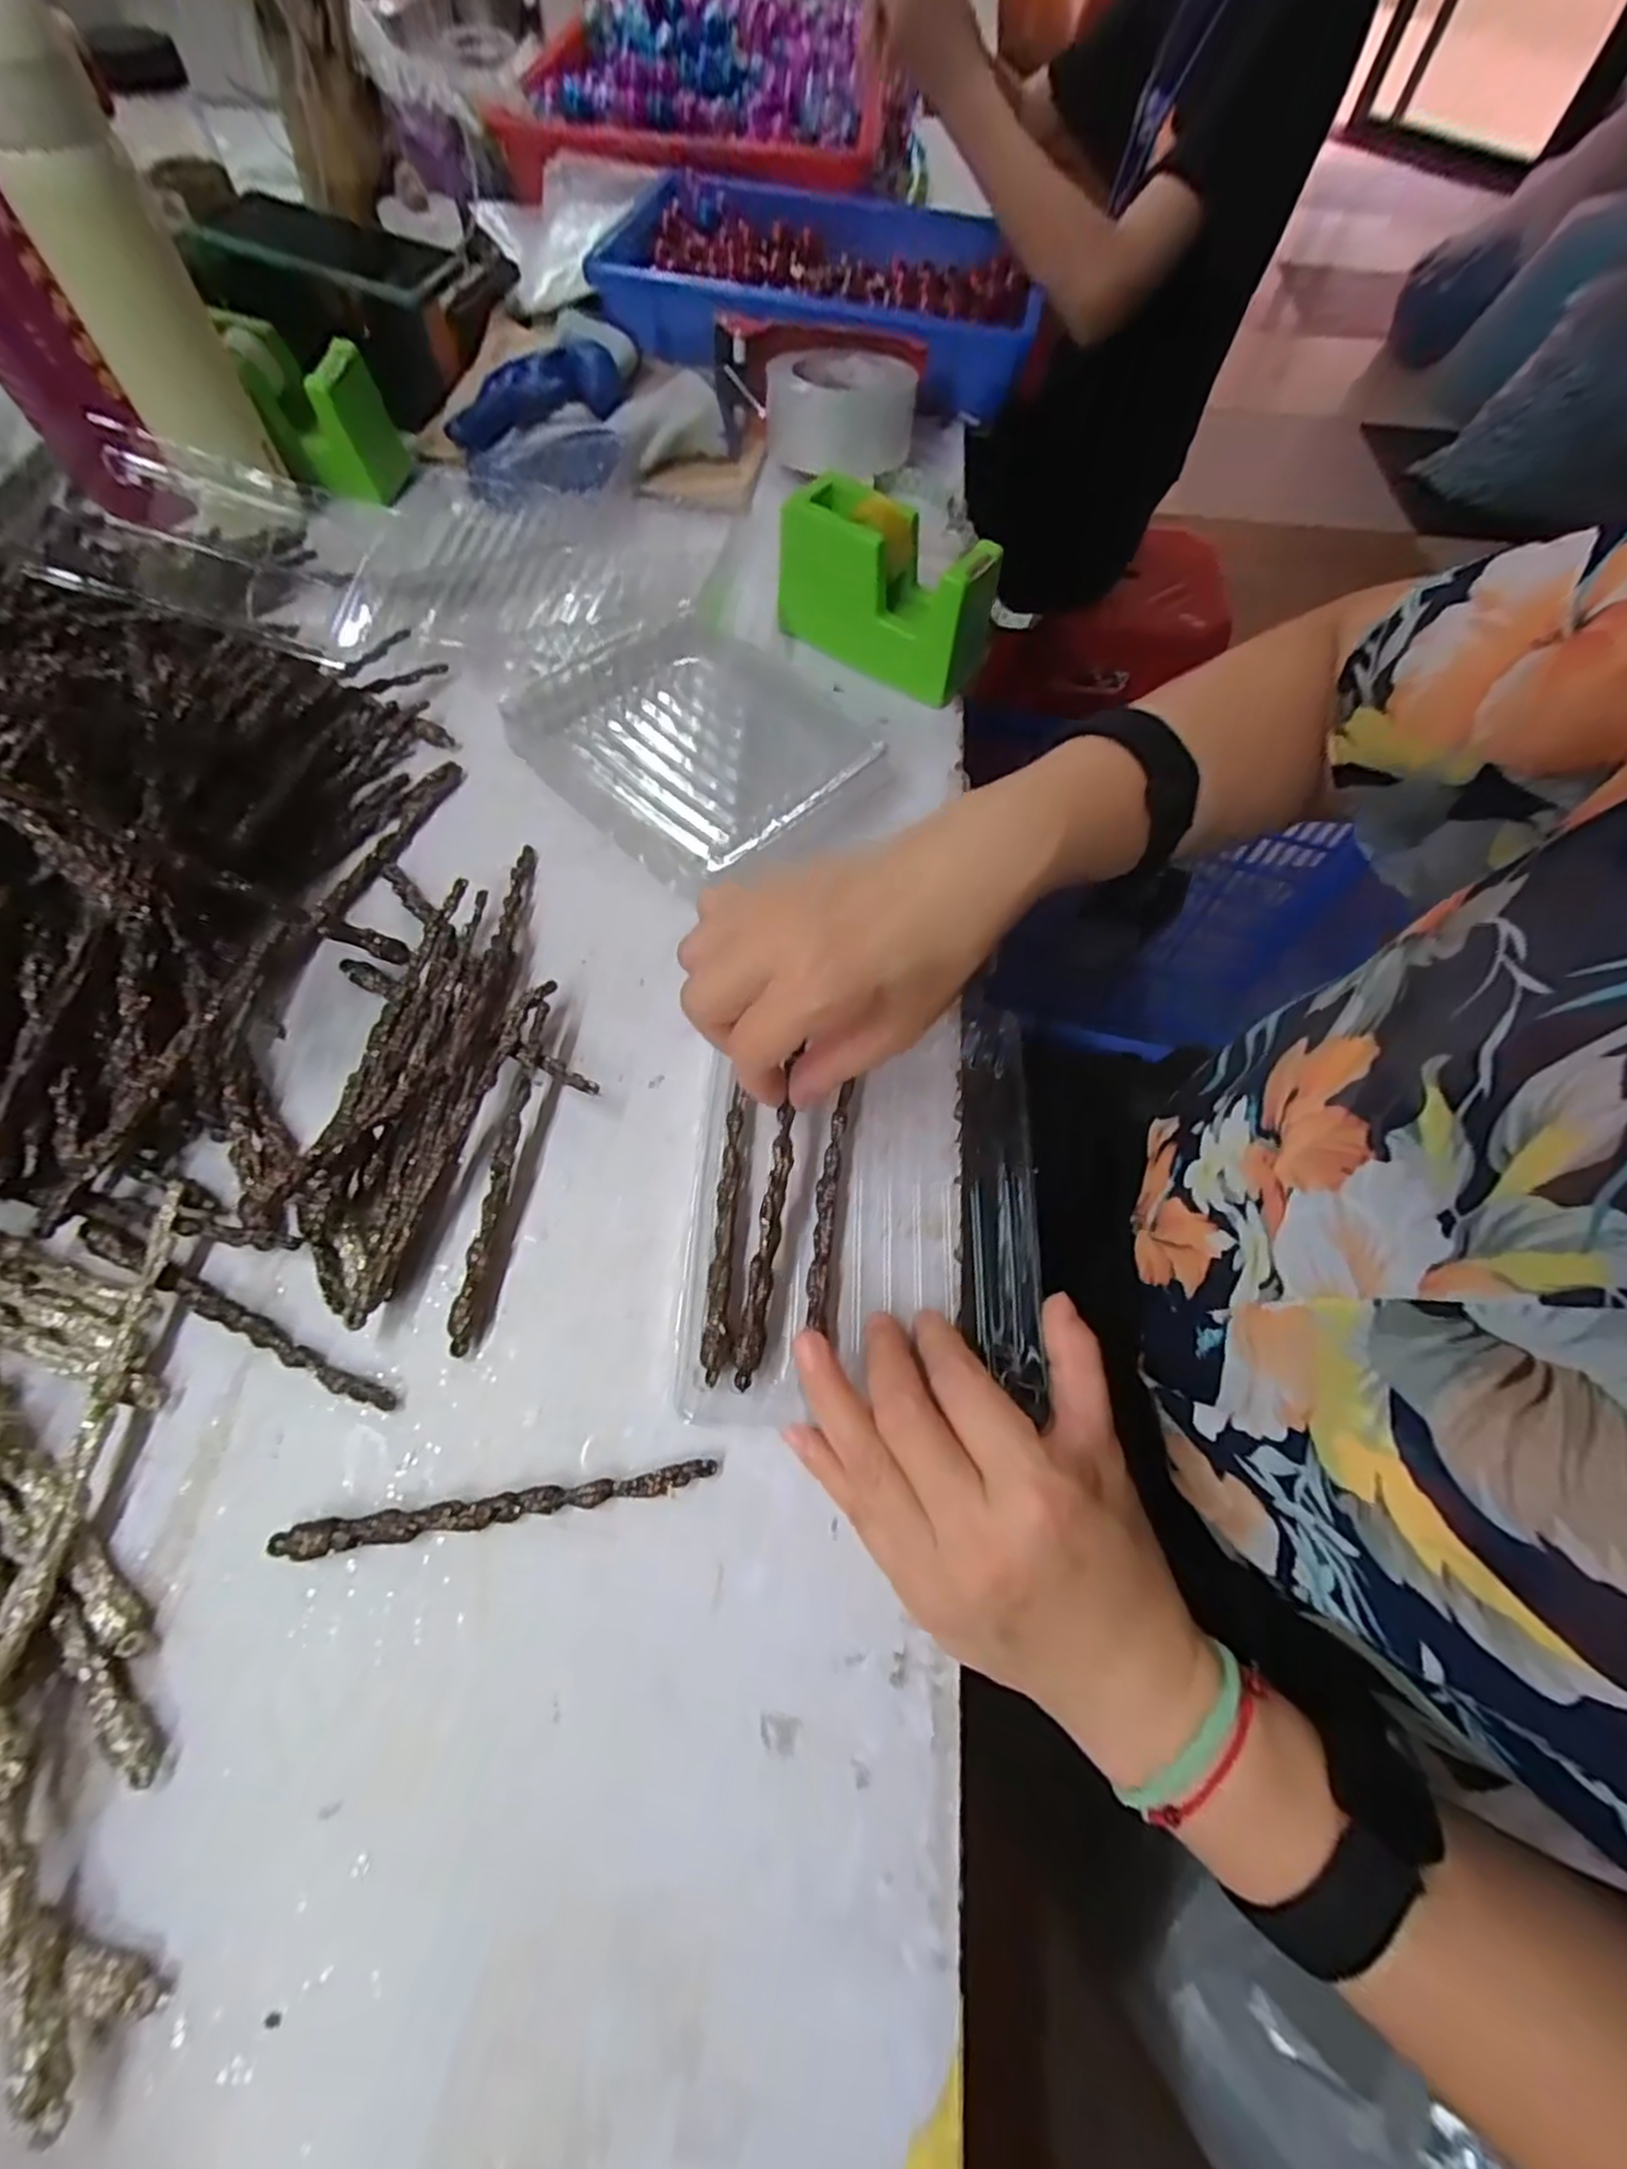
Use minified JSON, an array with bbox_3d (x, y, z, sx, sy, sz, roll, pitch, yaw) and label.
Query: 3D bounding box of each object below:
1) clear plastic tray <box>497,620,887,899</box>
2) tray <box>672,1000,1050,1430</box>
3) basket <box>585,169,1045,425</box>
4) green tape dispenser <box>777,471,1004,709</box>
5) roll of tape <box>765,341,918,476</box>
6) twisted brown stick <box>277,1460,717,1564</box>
[{"bbox_3d":[-0.056,-0.201,0.430,0.193,0.030,0.168,42,69,16],"label":"clear plastic tray"},{"bbox_3d":[0.023,0.048,0.320,0.147,0.029,0.175,3,64,-2],"label":"tray"},{"bbox_3d":[0.015,-0.696,0.652,0.360,0.060,0.252,14,63,3],"label":"basket"},{"bbox_3d":[0.048,-0.303,0.460,0.142,0.078,0.055,32,67,12],"label":"green tape dispenser"},{"bbox_3d":[0.021,-0.510,0.562,0.110,0.044,0.096,0,64,-3],"label":"roll of tape"},{"bbox_3d":[-0.113,0.153,0.268,0.150,0.009,0.011,-6,65,-6],"label":"twisted brown stick"}]

